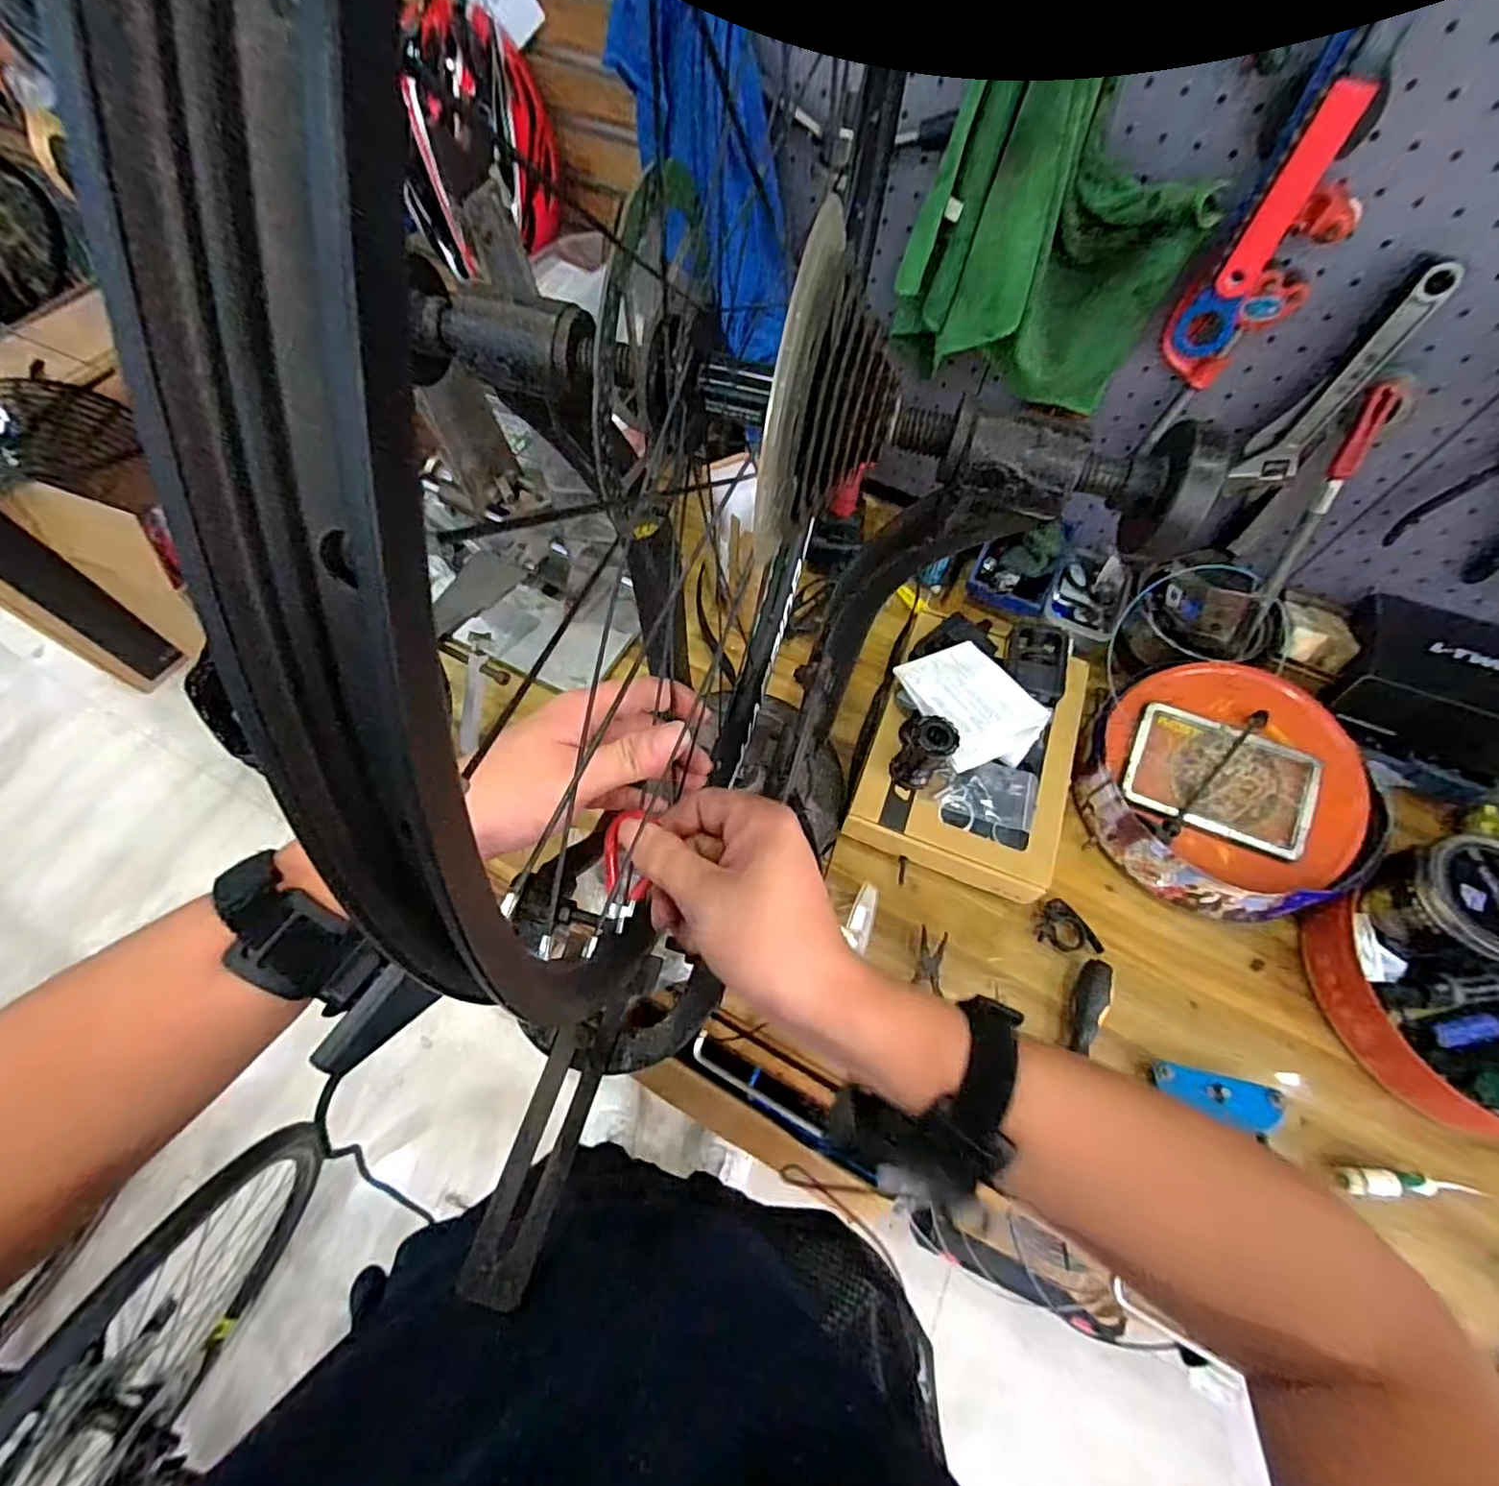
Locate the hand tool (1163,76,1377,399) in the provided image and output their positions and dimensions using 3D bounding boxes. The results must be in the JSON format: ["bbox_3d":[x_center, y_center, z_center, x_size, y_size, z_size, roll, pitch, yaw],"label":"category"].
[{"bbox_3d":[0.448,-0.419,0.556,0.089,0.227,0.040,6,66,-5],"label":"hand tool"}]

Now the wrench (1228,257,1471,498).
[{"bbox_3d":[0.553,-0.326,0.611,0.023,0.226,0.044,-37,70,-20],"label":"wrench"}]

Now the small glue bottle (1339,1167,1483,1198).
[{"bbox_3d":[0.608,0.406,0.586,0.142,0.020,0.022,5,62,0],"label":"small glue bottle"}]

